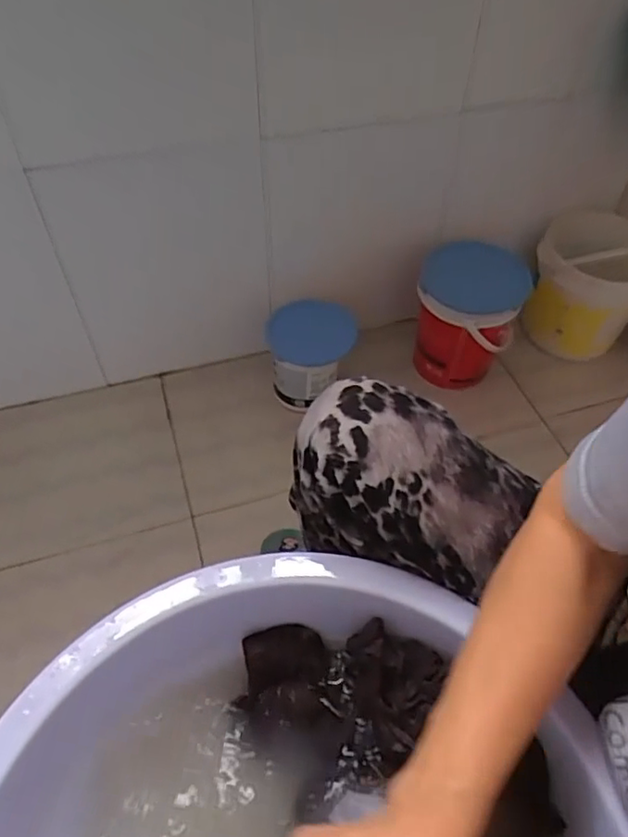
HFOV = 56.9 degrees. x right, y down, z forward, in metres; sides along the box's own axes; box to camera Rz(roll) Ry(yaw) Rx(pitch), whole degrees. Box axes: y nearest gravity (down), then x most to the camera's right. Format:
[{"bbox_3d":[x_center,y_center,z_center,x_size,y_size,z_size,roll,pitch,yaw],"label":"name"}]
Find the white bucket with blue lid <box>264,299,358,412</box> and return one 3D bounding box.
[{"bbox_3d":[-0.008,-0.100,0.983,0.137,0.150,0.134,0,51,0],"label":"white bucket with blue lid"}]

